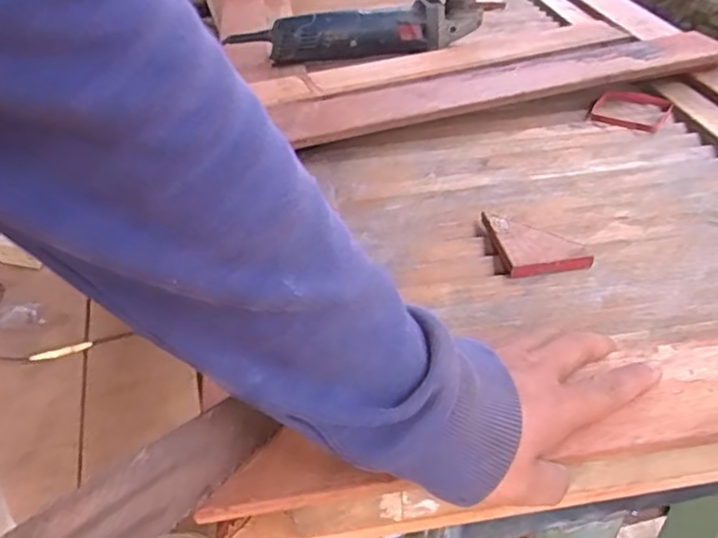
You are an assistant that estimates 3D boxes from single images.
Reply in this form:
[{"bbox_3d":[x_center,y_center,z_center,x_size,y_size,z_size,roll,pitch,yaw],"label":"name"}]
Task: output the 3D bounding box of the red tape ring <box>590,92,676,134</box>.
[{"bbox_3d":[0.286,-0.167,0.671,0.072,0.012,0.072,23,46,28],"label":"red tape ring"}]

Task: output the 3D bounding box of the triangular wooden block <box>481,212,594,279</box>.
[{"bbox_3d":[0.137,-0.023,0.501,0.061,0.014,0.073,-7,39,-5],"label":"triangular wooden block"}]

